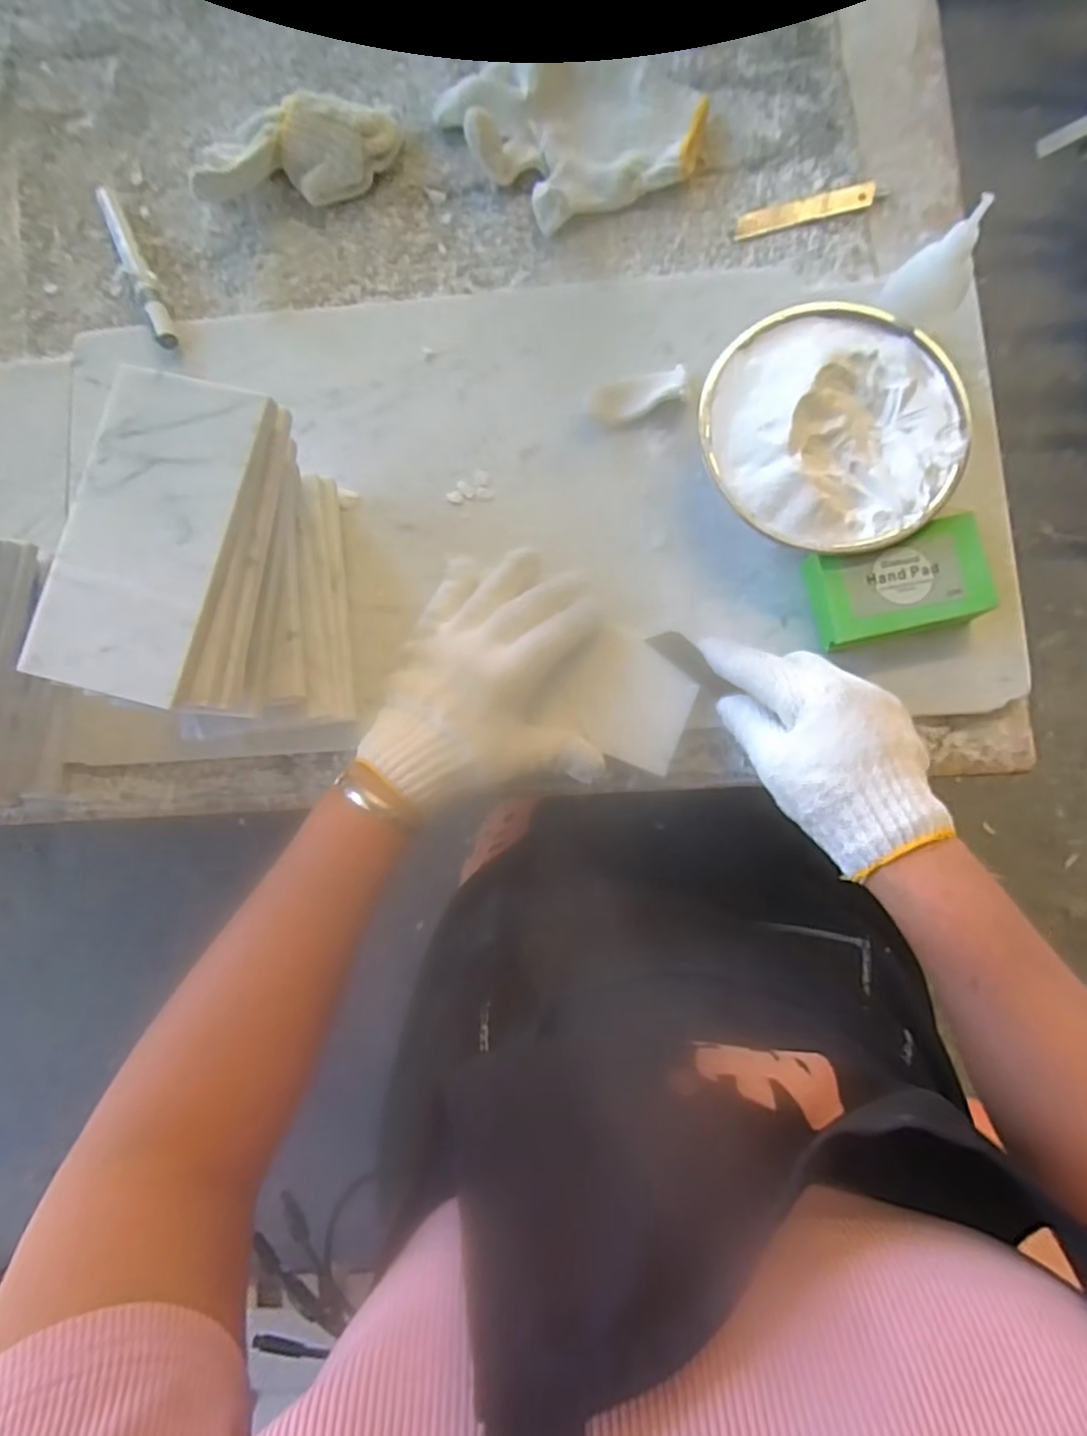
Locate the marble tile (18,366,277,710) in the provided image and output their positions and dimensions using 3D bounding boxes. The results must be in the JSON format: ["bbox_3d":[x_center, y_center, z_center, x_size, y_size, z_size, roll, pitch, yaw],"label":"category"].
[{"bbox_3d":[-0.182,-0.085,0.312,0.076,0.010,0.150,16,84,3],"label":"marble tile"}]

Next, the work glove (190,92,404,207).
[{"bbox_3d":[-0.167,-0.383,0.458,0.140,0.043,0.059,-5,83,0],"label":"work glove"}]

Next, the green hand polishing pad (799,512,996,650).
[{"bbox_3d":[0.206,-0.077,0.399,0.092,0.035,0.056,-13,83,-1],"label":"green hand polishing pad"}]

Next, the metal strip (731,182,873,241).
[{"bbox_3d":[0.175,-0.339,0.452,0.092,0.006,0.019,-12,84,2],"label":"metal strip"}]

